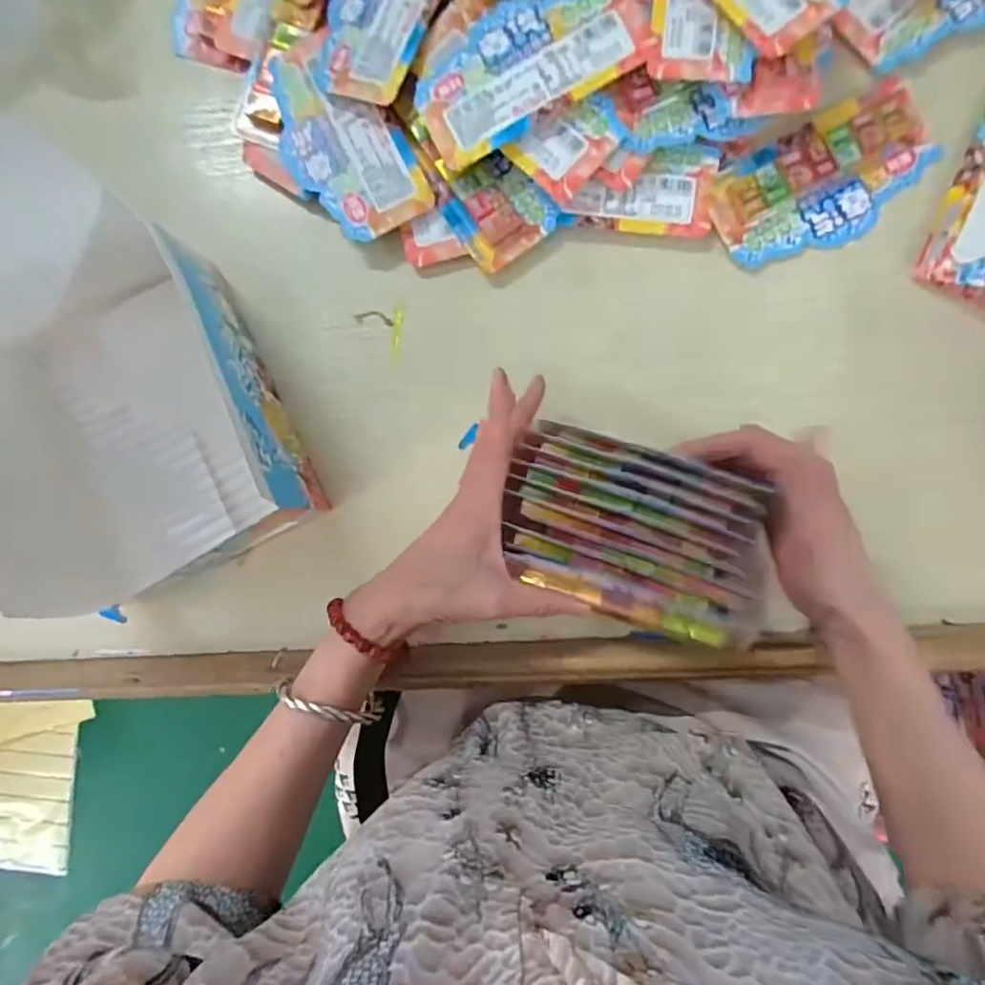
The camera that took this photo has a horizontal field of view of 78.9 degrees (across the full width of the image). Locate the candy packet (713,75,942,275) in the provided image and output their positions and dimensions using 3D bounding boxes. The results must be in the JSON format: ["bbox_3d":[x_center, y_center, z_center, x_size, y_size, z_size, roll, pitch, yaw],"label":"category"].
[{"bbox_3d":[0.212,-0.200,0.383,0.141,0.014,0.077,-26,87,4],"label":"candy packet"}]

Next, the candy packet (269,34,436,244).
[{"bbox_3d":[-0.102,-0.234,0.400,0.068,0.007,0.138,-37,86,4],"label":"candy packet"}]

